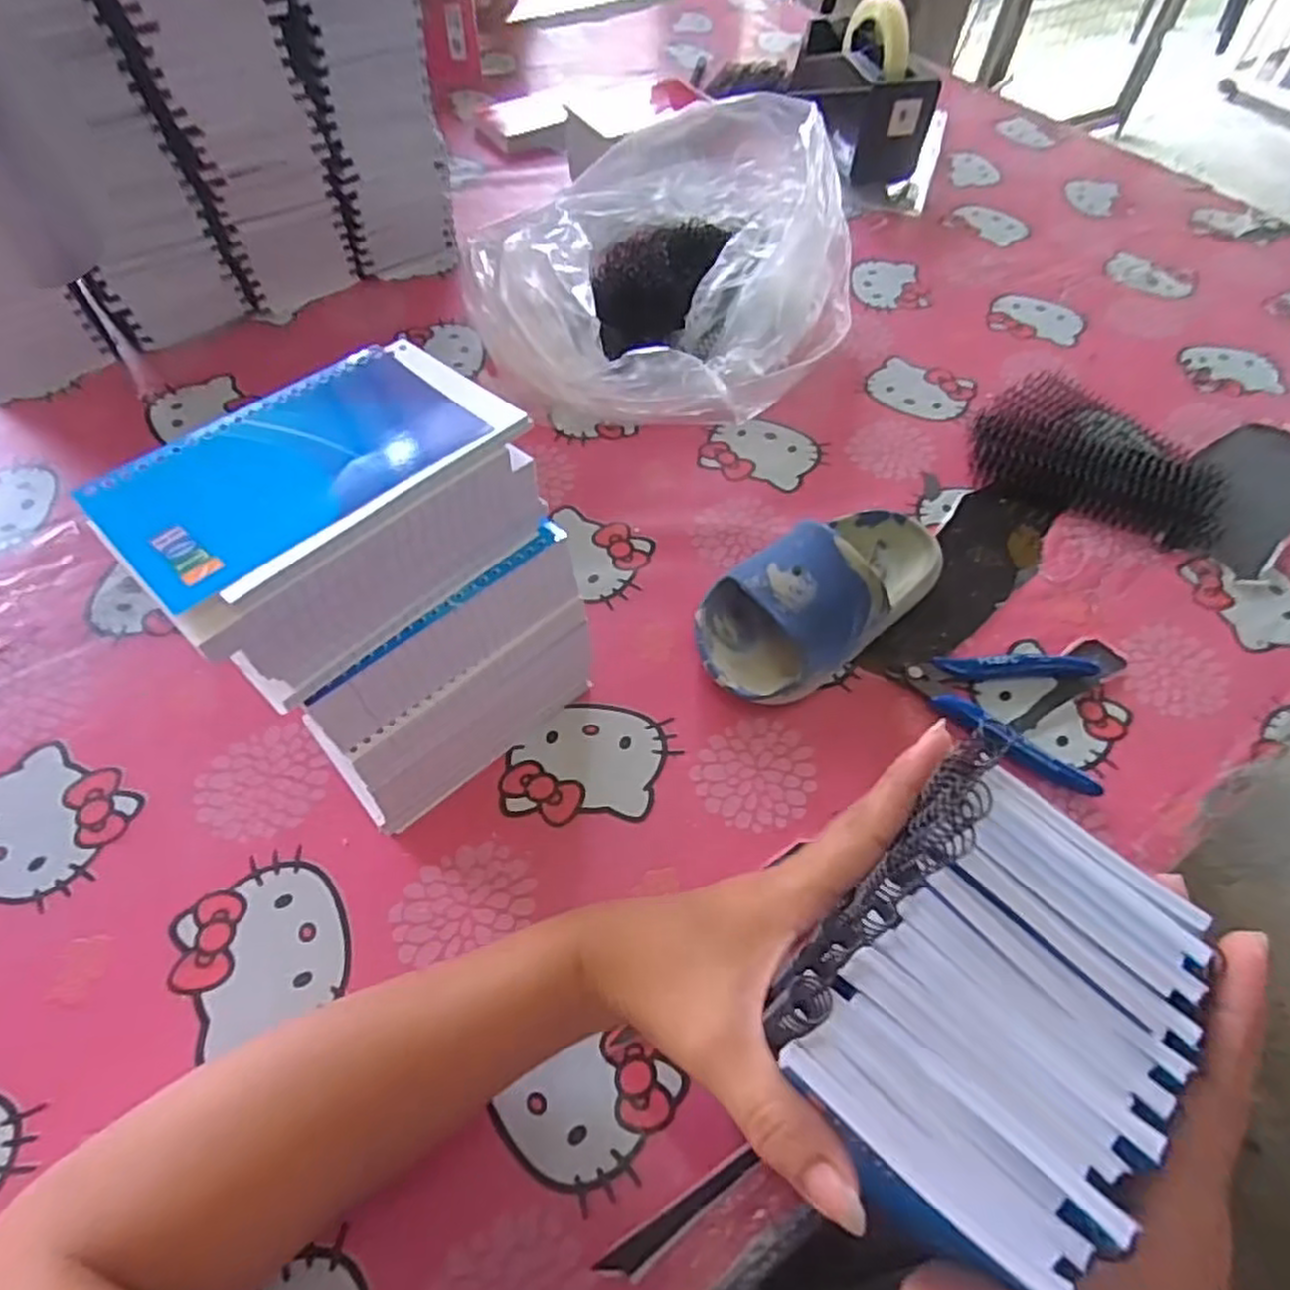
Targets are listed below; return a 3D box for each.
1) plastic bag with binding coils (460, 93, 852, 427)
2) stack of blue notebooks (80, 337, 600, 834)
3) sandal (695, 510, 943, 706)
[{"bbox_3d":[0.015,-0.296,0.565,0.247,0.134,0.270,28,58,17],"label":"plastic bag with binding coils"},{"bbox_3d":[-0.118,-0.018,0.344,0.144,0.176,0.107,-37,64,-26],"label":"stack of blue notebooks"},{"bbox_3d":[0.109,-0.036,0.435,0.174,0.059,0.079,-30,61,-22],"label":"sandal"}]

